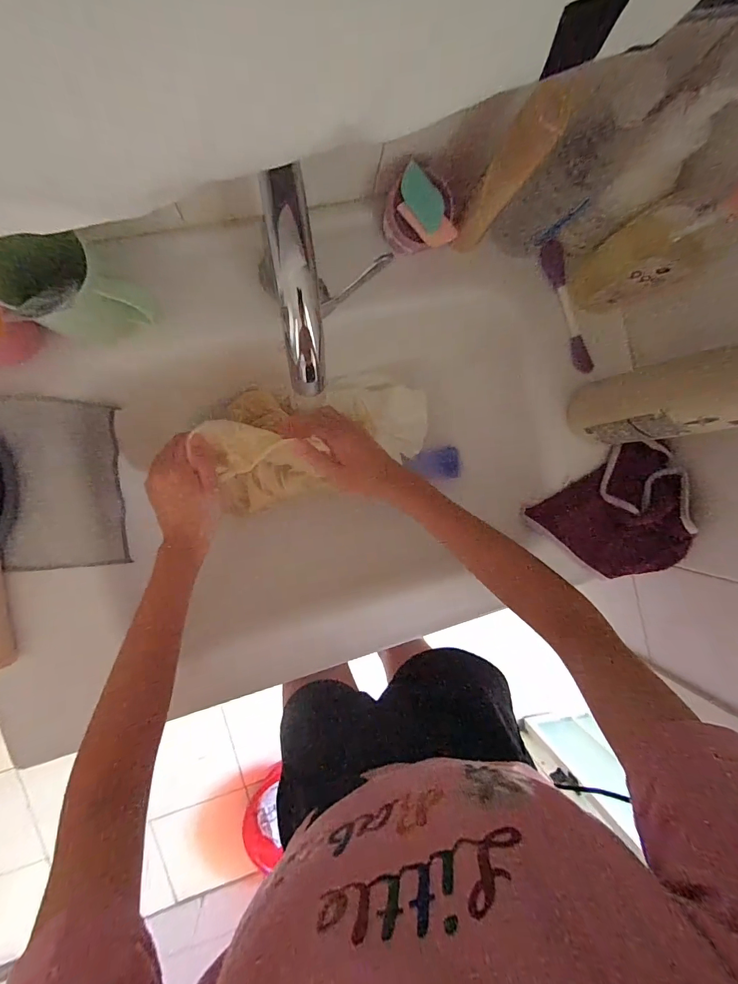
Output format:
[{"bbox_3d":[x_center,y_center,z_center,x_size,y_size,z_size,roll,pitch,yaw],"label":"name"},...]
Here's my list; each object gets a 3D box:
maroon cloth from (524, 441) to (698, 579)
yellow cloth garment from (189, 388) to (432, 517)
[{"bbox_3d":[0.328,0.043,0.493,0.170,0.069,0.171,-39,98,-5],"label":"maroon cloth"},{"bbox_3d":[-0.044,-0.064,0.475,0.290,0.167,0.150,-6,94,-8],"label":"yellow cloth garment"}]

